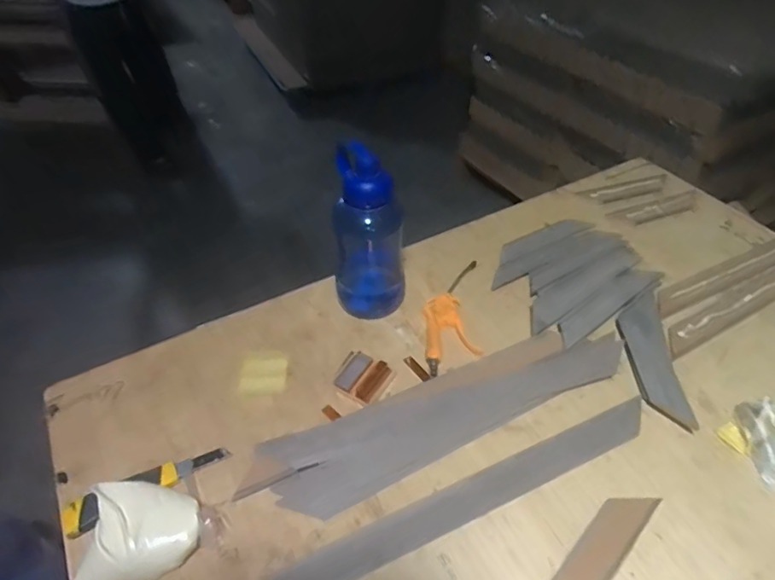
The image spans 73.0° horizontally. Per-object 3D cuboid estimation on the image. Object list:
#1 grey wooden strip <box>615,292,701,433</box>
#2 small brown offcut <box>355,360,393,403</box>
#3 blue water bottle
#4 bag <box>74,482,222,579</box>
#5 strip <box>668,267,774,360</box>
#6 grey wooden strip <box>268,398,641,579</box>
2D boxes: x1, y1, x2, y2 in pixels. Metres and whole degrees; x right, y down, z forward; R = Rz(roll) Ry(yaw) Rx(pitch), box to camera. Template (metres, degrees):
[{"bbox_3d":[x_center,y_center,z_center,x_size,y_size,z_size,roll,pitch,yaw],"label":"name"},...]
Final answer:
[{"bbox_3d":[0.372,0.091,0.745,0.067,0.014,0.222,4,46,3],"label":"grey wooden strip"},{"bbox_3d":[-0.019,0.126,0.722,0.025,0.015,0.061,27,51,22],"label":"small brown offcut"},{"bbox_3d":[-0.025,-0.077,0.755,0.105,0.256,0.095,2,46,1],"label":"blue water bottle"},{"bbox_3d":[-0.264,0.264,0.572,0.149,0.039,0.090,-7,47,-7],"label":"bag"},{"bbox_3d":[0.638,-0.010,0.862,0.520,0.008,0.048,-22,51,-21],"label":"strip"},{"bbox_3d":[0.110,0.242,0.621,0.481,0.006,0.048,-19,56,-17],"label":"grey wooden strip"}]

